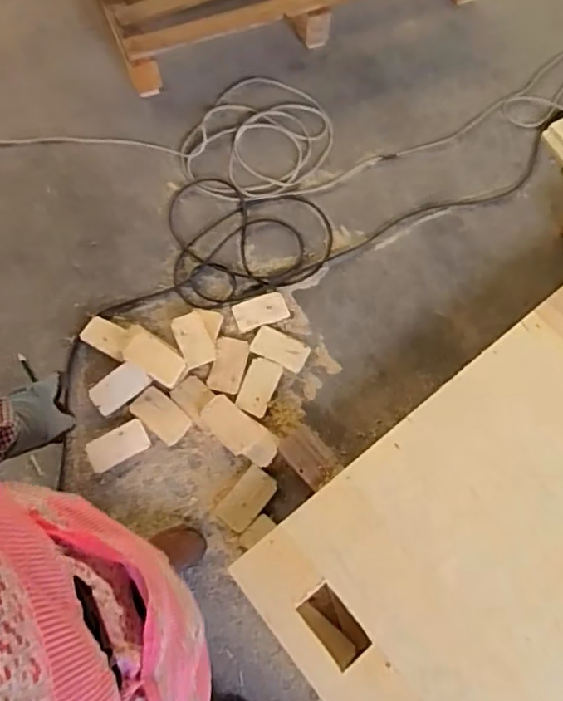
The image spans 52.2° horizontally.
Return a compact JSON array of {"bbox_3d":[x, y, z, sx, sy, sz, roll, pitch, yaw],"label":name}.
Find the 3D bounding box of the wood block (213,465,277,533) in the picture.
[{"bbox_3d":[-0.082,0.345,1.336,0.080,0.018,0.144,38,71,13],"label":"wood block"}]

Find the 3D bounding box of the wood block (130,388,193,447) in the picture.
[{"bbox_3d":[-0.292,0.160,1.401,0.140,0.045,0.083,37,71,13],"label":"wood block"}]

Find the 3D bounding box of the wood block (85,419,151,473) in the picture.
[{"bbox_3d":[-0.390,0.227,1.367,0.141,0.014,0.078,-28,70,-13],"label":"wood block"}]

